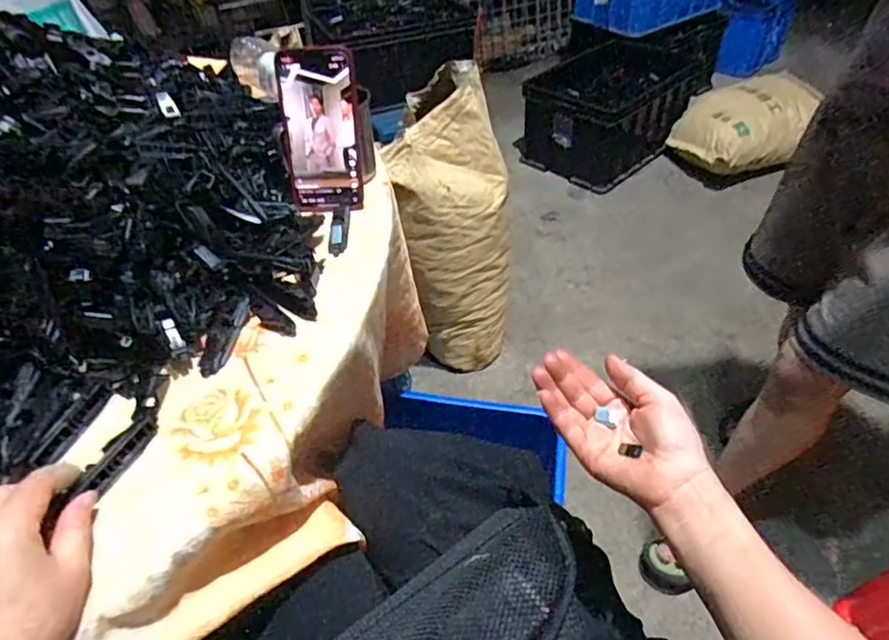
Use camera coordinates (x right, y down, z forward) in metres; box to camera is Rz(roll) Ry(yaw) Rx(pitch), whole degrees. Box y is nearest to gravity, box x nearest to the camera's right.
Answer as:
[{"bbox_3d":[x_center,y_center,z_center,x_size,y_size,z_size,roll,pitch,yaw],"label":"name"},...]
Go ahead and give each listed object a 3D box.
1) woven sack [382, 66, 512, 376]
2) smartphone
[{"bbox_3d":[0.033,-0.193,1.325,0.245,0.639,0.278,3,46,5],"label":"woven sack"},{"bbox_3d":[-0.129,-0.196,0.590,0.080,0.159,0.010,0,27,-1],"label":"smartphone"}]

